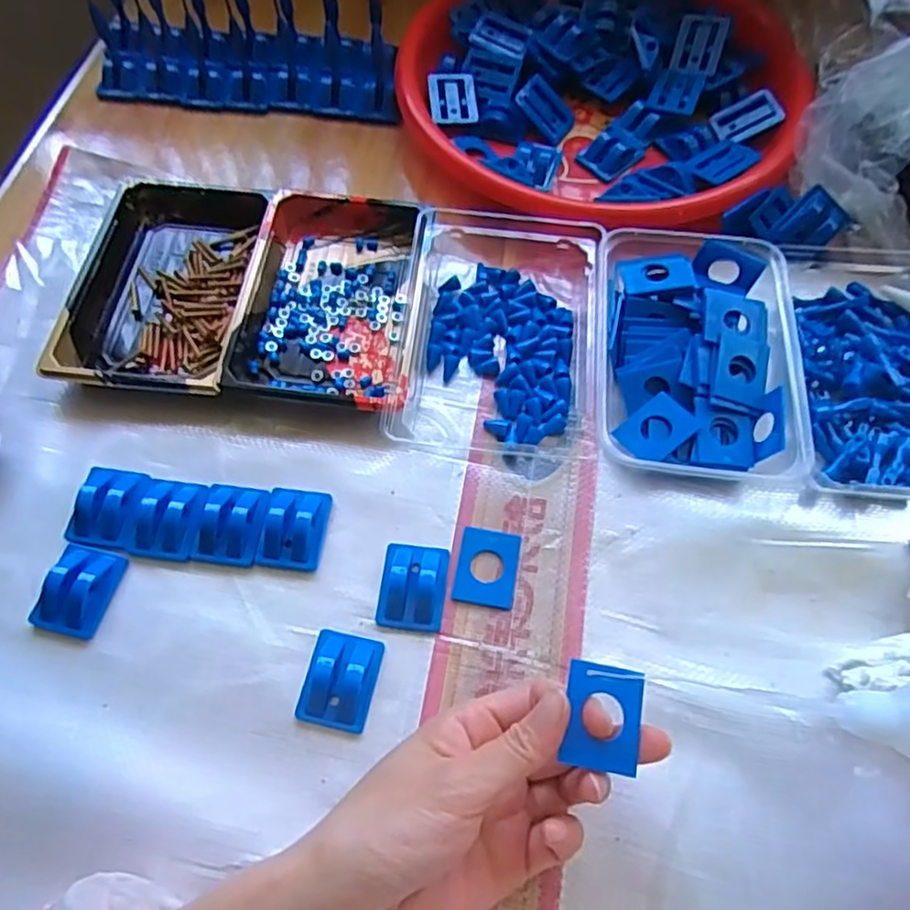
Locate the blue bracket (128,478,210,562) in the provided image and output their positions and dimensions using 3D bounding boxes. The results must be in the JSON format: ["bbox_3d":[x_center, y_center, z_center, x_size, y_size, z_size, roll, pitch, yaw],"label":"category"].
[{"bbox_3d":[-0.155,0.033,0.365,0.037,0.015,0.045,3,63,1],"label":"blue bracket"}]

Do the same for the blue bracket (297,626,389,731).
[{"bbox_3d":[-0.056,0.108,0.327,0.034,0.017,0.044,11,63,5],"label":"blue bracket"}]

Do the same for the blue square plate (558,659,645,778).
[{"bbox_3d":[0.061,0.107,0.274,0.031,0.004,0.040,11,69,0],"label":"blue square plate"}]

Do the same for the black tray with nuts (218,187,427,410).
[{"bbox_3d":[-0.076,-0.103,0.422,0.106,0.029,0.162,6,63,3],"label":"black tray with nuts"}]

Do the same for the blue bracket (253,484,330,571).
[{"bbox_3d":[-0.087,0.037,0.363,0.033,0.017,0.045,8,63,4],"label":"blue bracket"}]

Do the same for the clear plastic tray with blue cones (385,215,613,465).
[{"bbox_3d":[0.029,-0.088,0.417,0.123,0.026,0.177,6,63,3],"label":"clear plastic tray with blue cones"}]

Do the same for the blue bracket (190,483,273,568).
[{"bbox_3d":[-0.121,0.036,0.365,0.036,0.015,0.044,7,63,3],"label":"blue bracket"}]

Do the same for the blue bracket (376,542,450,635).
[{"bbox_3d":[-0.022,0.068,0.351,0.034,0.011,0.044,7,63,3],"label":"blue bracket"}]

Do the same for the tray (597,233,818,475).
[{"bbox_3d":[0.142,-0.064,0.399,0.109,0.034,0.154,2,63,1],"label":"tray"}]

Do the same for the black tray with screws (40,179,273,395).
[{"bbox_3d":[-0.181,-0.111,0.429,0.103,0.022,0.161,6,63,2],"label":"black tray with screws"}]

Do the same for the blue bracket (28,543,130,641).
[{"bbox_3d":[-0.194,0.067,0.342,0.033,0.013,0.044,12,63,6],"label":"blue bracket"}]

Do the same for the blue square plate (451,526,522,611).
[{"bbox_3d":[0.017,0.060,0.359,0.032,0.004,0.041,9,63,4],"label":"blue square plate"}]

